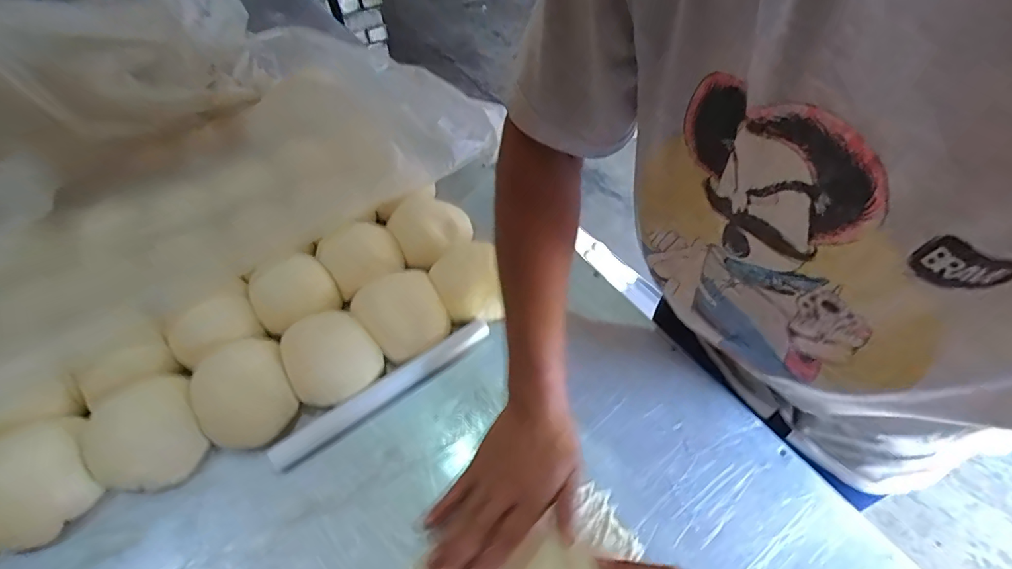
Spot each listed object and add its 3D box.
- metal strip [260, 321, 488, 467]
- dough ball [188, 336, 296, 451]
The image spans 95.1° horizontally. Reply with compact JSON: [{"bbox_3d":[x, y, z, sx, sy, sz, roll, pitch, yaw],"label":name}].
[{"bbox_3d":[-0.124,0.110,0.491,0.247,0.019,0.028,-31,56,-22],"label":"metal strip"},{"bbox_3d":[-0.269,0.112,0.475,0.087,0.044,0.098,-28,55,-20],"label":"dough ball"}]

